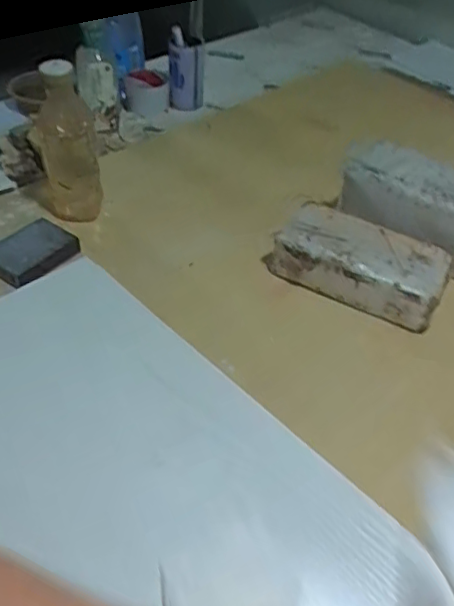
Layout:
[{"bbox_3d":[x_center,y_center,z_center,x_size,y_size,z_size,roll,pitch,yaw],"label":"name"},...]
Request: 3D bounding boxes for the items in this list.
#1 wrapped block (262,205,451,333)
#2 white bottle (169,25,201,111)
[{"bbox_3d":[0.159,-0.050,0.731,0.210,0.061,0.101,22,48,16],"label":"wrapped block"},{"bbox_3d":[-0.073,-0.403,1.032,0.061,0.136,0.044,-8,23,-7],"label":"white bottle"}]

